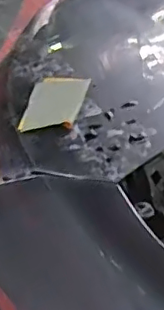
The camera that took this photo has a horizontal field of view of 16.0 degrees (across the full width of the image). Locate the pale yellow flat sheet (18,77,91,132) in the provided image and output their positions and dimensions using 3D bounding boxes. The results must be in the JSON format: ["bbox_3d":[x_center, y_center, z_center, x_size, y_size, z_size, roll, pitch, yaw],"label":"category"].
[{"bbox_3d":[-0.033,-0.066,0.726,0.067,0.006,0.118,2,36,12],"label":"pale yellow flat sheet"}]

